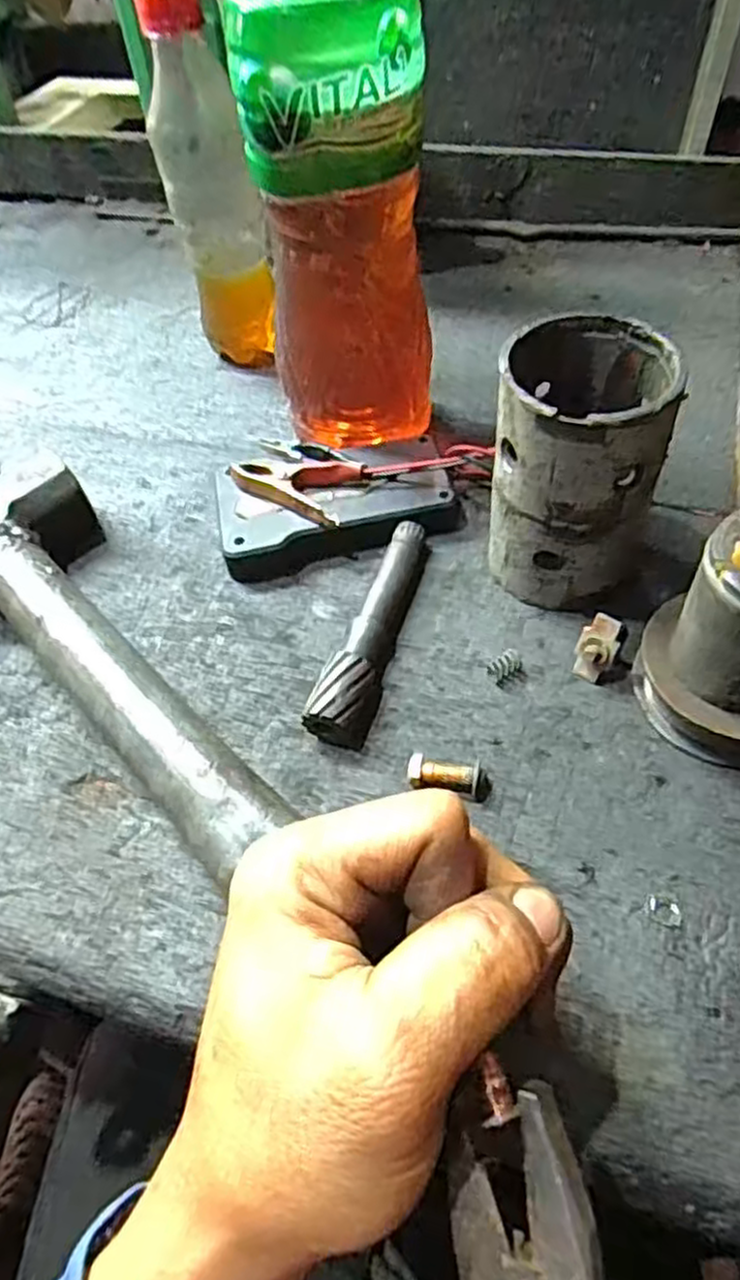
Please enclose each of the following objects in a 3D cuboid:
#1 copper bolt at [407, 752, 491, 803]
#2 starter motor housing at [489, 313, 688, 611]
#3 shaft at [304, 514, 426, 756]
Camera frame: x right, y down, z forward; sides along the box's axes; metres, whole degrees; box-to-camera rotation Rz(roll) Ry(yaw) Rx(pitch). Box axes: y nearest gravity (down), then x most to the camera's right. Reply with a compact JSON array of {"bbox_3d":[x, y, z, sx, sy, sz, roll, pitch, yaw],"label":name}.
[{"bbox_3d":[0.031,0.054,0.301,0.031,0.011,0.012,5,52,10],"label":"copper bolt"},{"bbox_3d":[0.087,-0.070,0.328,0.066,0.109,0.069,7,52,11],"label":"starter motor housing"},{"bbox_3d":[0.002,-0.006,0.344,0.022,0.021,0.121,12,54,15],"label":"shaft"}]

